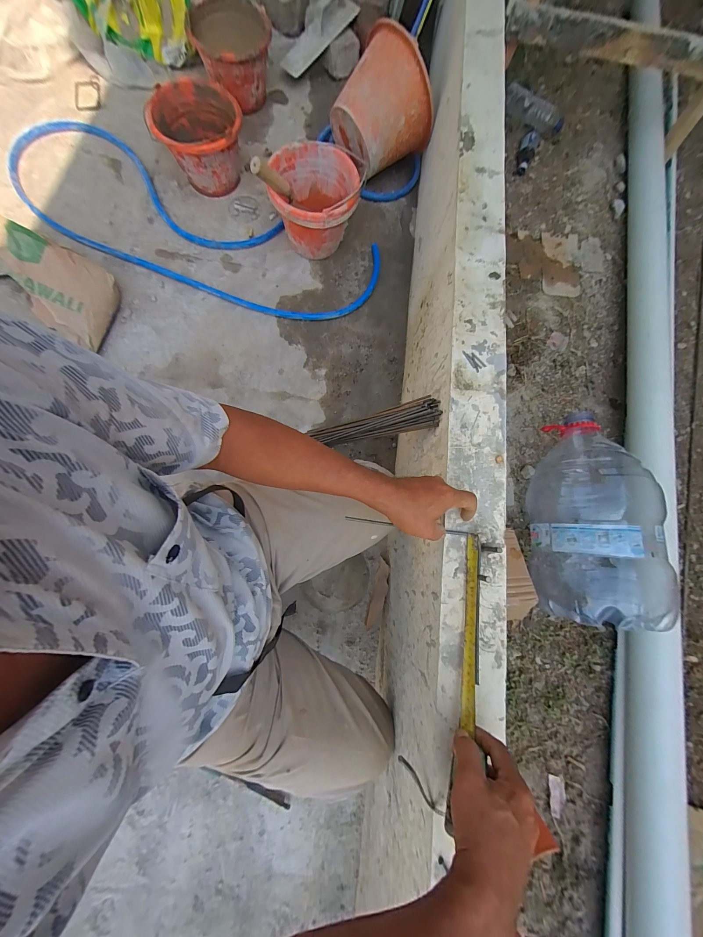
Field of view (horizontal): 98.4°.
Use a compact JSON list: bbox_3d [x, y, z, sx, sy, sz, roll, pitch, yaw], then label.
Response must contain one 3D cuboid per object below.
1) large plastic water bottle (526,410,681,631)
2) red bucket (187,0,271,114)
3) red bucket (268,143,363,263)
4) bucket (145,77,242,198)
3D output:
[{"bbox_3d":[0.522,0.099,0.684,0.196,0.232,0.449,10,78,-2],"label":"large plastic water bottle"},{"bbox_3d":[-0.376,-1.321,0.989,0.240,0.164,0.275,-11,80,-7],"label":"red bucket"},{"bbox_3d":[-0.103,-0.747,0.880,0.228,0.179,0.233,1,79,-4],"label":"red bucket"},{"bbox_3d":[-0.442,-0.983,0.913,0.243,0.157,0.244,-4,79,-5],"label":"bucket"}]

